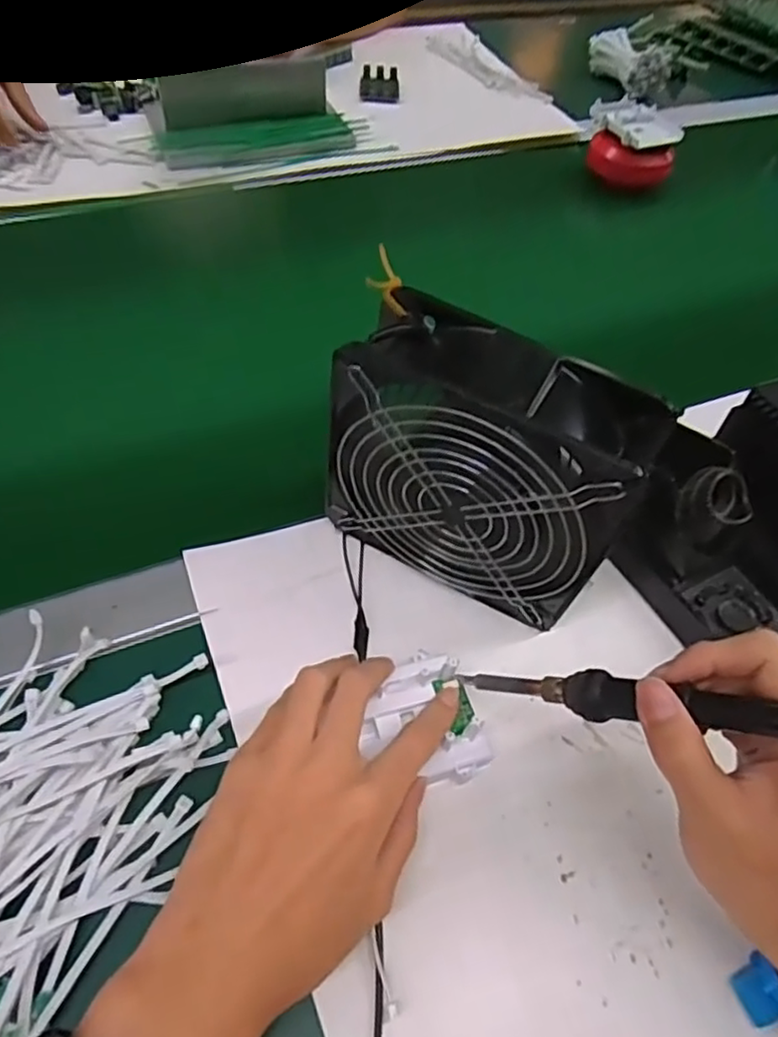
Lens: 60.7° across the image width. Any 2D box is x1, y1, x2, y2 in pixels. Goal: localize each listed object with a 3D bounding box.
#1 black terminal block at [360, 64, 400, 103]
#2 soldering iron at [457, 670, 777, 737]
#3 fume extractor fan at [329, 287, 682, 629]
[{"bbox_3d":[-0.011,-0.526,0.802,0.047,0.015,0.056,0,54,-4],"label":"black terminal block"},{"bbox_3d":[0.113,0.076,0.276,0.208,0.017,0.020,-6,40,46],"label":"soldering iron"},{"bbox_3d":[0.046,-0.023,0.350,0.145,0.152,0.059,25,56,14],"label":"fume extractor fan"}]

